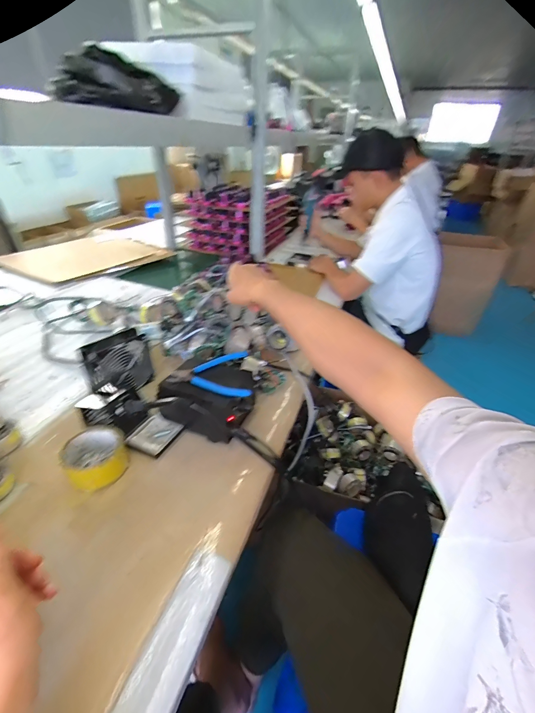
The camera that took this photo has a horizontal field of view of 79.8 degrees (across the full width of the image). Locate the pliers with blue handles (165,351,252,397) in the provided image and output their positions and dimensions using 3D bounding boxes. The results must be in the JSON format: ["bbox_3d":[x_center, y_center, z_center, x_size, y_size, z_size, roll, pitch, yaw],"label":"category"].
[{"bbox_3d":[-0.102,0.033,0.573,0.136,0.019,0.126,-1,34,-5],"label":"pliers with blue handles"}]

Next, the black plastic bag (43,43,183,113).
[{"bbox_3d":[-0.327,-0.595,0.697,0.270,0.092,0.118,-12,36,-21],"label":"black plastic bag"}]

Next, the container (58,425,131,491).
[{"bbox_3d":[-0.264,0.155,0.491,0.089,0.042,0.086,2,33,-1],"label":"container"}]

